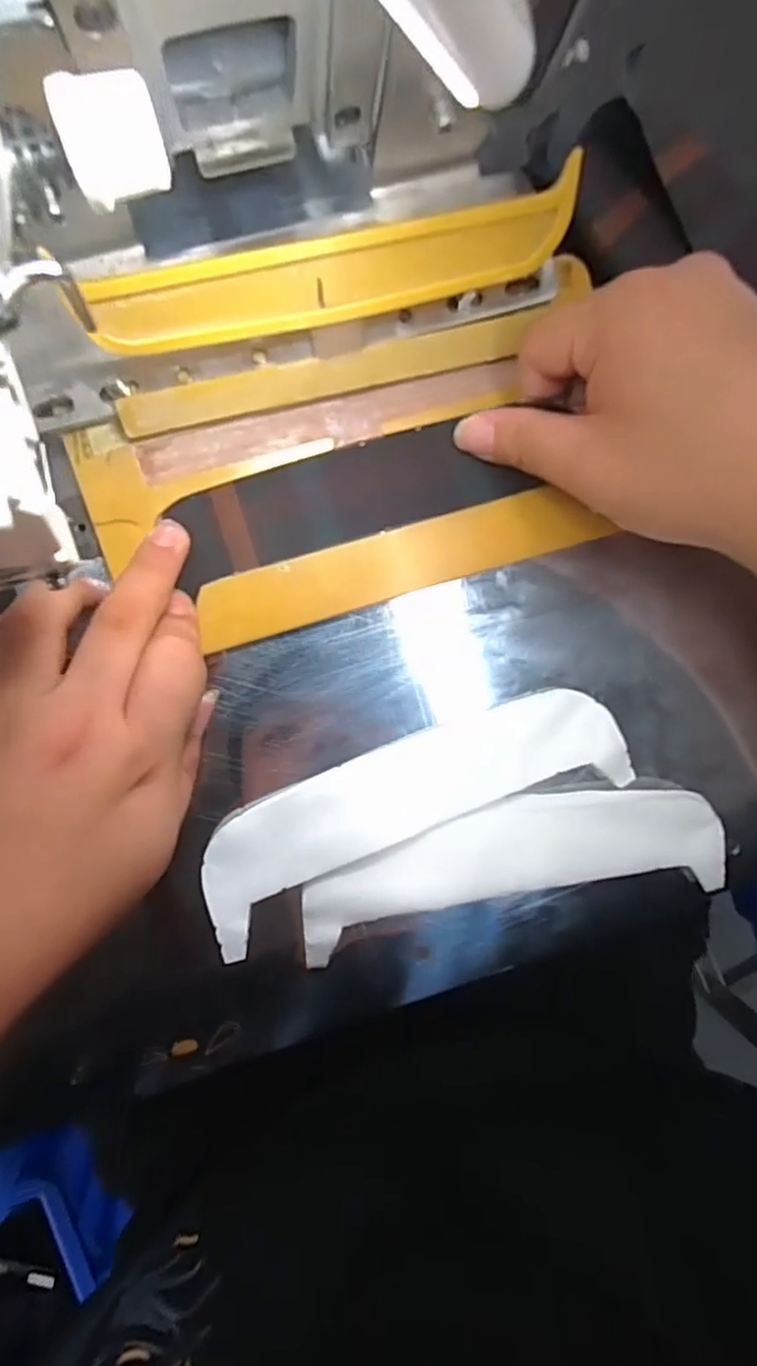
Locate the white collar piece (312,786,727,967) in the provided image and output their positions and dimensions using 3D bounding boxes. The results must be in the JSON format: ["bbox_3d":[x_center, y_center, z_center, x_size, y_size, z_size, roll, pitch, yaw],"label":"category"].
[{"bbox_3d":[0.062,0.081,0.290,0.193,0.007,0.055,-9,97,-6],"label":"white collar piece"}]

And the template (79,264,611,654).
[{"bbox_3d":[-0.011,-0.082,0.264,0.204,0.027,0.097,-17,96,-4],"label":"template"}]

